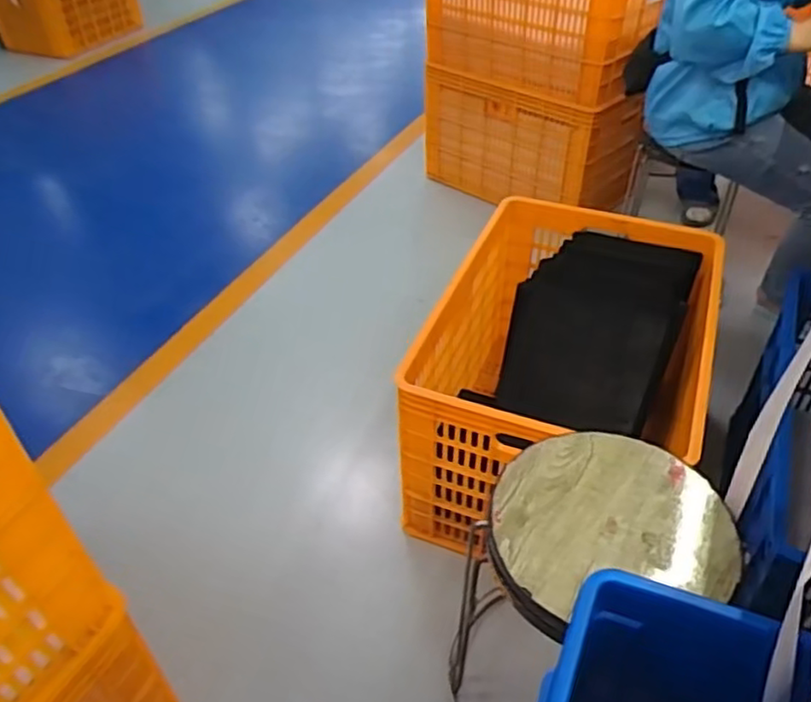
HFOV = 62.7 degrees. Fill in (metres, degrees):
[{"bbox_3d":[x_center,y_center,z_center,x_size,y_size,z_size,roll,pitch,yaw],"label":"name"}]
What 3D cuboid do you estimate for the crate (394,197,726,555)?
[{"bbox_3d":[0.325,0.029,1.345,0.466,0.395,0.711,15,44,17],"label":"crate"}]

